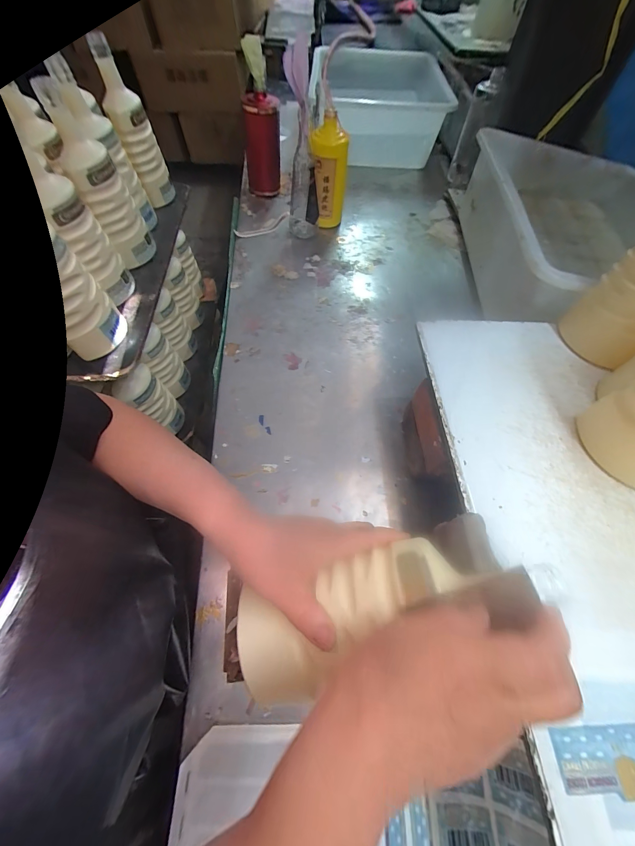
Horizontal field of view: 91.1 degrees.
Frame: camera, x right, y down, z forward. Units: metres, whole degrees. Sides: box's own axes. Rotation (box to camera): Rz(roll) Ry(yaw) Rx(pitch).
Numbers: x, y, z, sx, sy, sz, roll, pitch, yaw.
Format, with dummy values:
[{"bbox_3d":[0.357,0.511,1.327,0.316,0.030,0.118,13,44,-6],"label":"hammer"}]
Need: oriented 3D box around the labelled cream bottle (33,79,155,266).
[{"bbox_3d":[-0.343,-0.376,0.501,0.071,0.227,0.059,-27,65,-13],"label":"labelled cream bottle"}]

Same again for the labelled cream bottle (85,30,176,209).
[{"bbox_3d":[-0.334,-0.532,0.575,0.061,0.229,0.058,-17,62,-9],"label":"labelled cream bottle"}]

